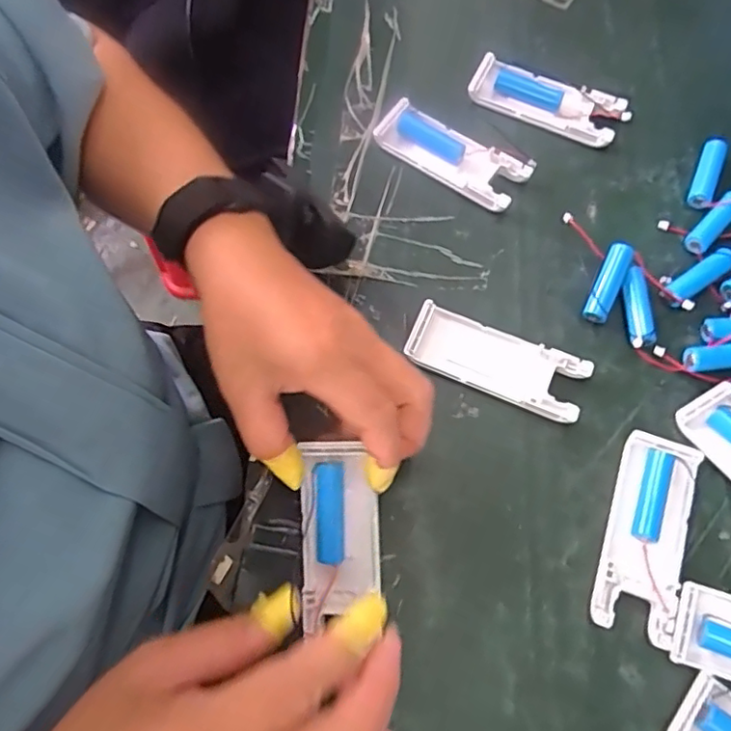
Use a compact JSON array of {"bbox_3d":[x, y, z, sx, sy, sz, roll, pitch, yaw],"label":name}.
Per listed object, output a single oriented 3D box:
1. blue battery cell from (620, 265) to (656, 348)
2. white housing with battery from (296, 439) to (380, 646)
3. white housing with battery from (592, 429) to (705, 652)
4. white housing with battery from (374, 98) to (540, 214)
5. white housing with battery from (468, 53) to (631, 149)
[{"bbox_3d":[0.165,-0.033,0.360,0.017,0.018,0.053,3,68,2],"label":"blue battery cell"},{"bbox_3d":[-0.013,0.086,0.300,0.039,0.014,0.095,1,94,2],"label":"white housing with battery"},{"bbox_3d":[0.151,0.090,0.316,0.041,0.014,0.104,19,69,9],"label":"white housing with battery"},{"bbox_3d":[0.060,-0.146,0.407,0.105,0.015,0.045,34,72,14],"label":"white housing with battery"},{"bbox_3d":[0.129,-0.189,0.423,0.106,0.021,0.037,23,70,10],"label":"white housing with battery"}]

